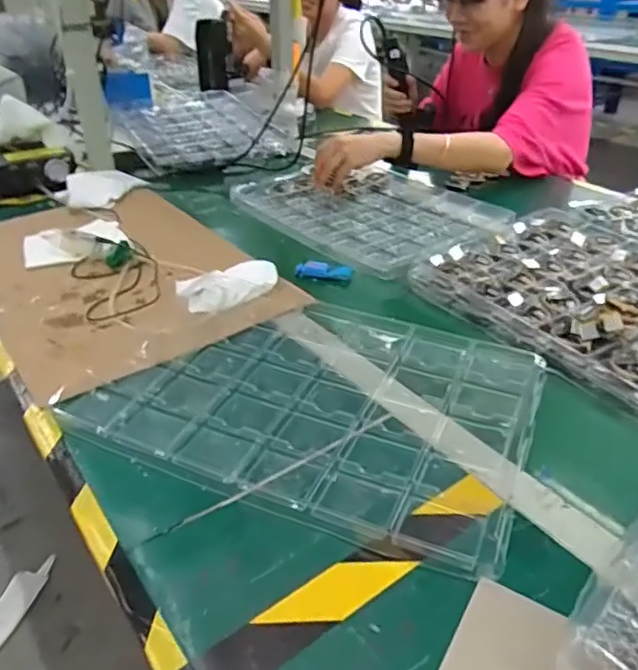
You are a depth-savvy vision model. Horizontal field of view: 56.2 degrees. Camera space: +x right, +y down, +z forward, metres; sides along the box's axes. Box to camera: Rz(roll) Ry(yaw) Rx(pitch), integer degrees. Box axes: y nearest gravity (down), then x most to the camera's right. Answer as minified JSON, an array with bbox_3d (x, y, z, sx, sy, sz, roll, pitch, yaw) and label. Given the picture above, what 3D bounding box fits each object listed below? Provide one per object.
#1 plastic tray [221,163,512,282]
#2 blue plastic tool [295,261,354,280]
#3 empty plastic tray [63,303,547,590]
[{"bbox_3d":[0.085,-0.231,1.061,0.328,0.036,0.456,-22,41,-28],"label":"plastic tray"},{"bbox_3d":[0.008,-0.094,0.868,0.082,0.013,0.026,4,35,6],"label":"blue plastic tool"},{"bbox_3d":[0.000,0.055,0.627,0.423,0.017,0.303,17,38,22],"label":"empty plastic tray"}]

